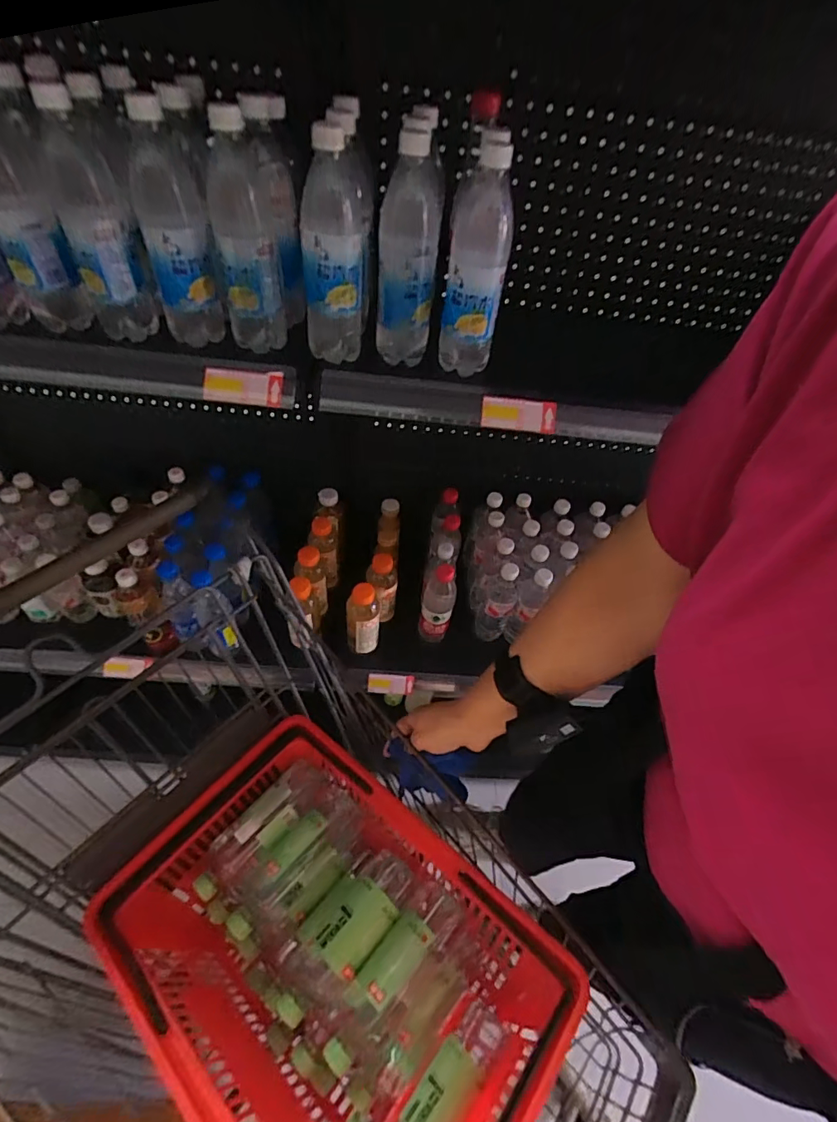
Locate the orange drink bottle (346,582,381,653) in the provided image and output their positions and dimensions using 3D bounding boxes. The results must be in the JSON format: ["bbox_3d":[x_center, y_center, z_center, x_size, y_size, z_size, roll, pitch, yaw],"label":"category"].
[{"bbox_3d":[-0.106,0.111,0.959,0.066,0.165,0.058,-2,51,-8],"label":"orange drink bottle"}]

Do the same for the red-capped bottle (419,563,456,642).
[{"bbox_3d":[0.043,0.079,1.005,0.064,0.219,0.066,14,50,6],"label":"red-capped bottle"}]

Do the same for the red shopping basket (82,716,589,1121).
[{"bbox_3d":[-0.113,0.476,0.601,0.479,0.248,0.329,36,56,22],"label":"red shopping basket"}]

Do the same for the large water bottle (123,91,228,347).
[{"bbox_3d":[-0.278,-0.373,0.571,0.077,0.231,0.072,-14,53,-17],"label":"large water bottle"}]

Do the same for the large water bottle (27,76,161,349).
[{"bbox_3d":[-0.370,-0.379,0.571,0.079,0.237,0.081,-22,56,-23],"label":"large water bottle"}]

